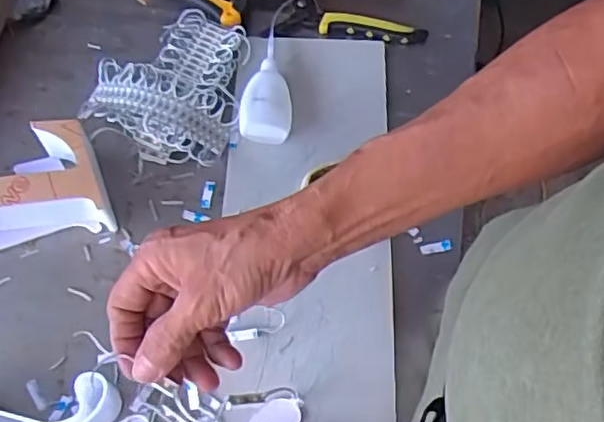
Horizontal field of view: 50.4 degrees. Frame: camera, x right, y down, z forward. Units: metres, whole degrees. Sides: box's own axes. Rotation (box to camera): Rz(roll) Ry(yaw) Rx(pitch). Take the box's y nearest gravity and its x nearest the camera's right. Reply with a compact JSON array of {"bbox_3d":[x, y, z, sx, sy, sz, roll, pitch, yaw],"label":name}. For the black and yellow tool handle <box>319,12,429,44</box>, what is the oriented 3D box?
[{"bbox_3d":[0.069,-0.177,0.620,0.102,0.010,0.021,8,64,2],"label":"black and yellow tool handle"}]

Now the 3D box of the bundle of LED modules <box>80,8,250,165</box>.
[{"bbox_3d":[-0.117,-0.118,0.576,0.122,0.034,0.149,10,64,5],"label":"bundle of LED modules"}]

